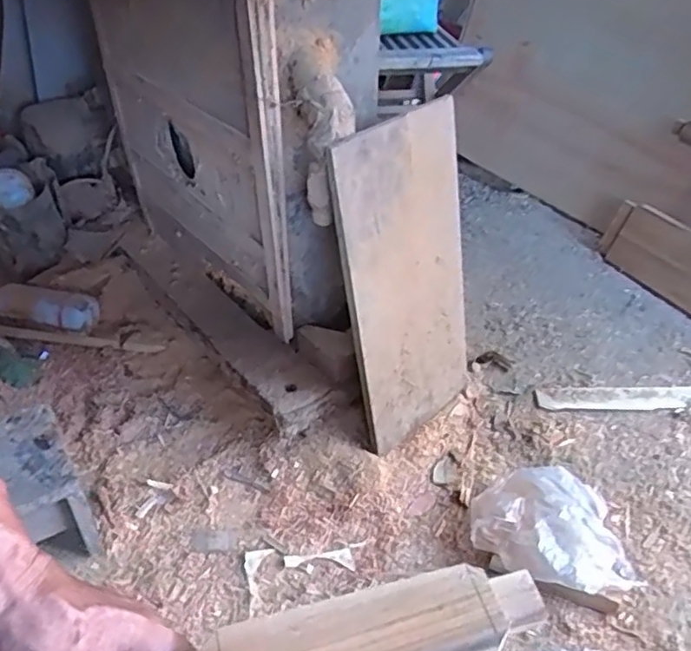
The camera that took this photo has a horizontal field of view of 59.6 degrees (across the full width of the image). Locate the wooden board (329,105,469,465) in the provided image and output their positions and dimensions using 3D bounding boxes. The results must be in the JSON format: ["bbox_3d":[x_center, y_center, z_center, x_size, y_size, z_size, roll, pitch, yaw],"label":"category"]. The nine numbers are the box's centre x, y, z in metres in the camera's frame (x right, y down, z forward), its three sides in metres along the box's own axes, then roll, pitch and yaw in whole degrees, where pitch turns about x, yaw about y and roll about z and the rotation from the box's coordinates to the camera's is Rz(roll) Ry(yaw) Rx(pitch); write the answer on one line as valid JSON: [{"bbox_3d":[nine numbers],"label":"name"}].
[{"bbox_3d":[0.109,-0.065,0.978,0.269,0.522,0.023,-32,37,-33],"label":"wooden board"}]

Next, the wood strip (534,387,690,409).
[{"bbox_3d":[0.628,0.139,1.173,0.503,0.008,0.061,-1,42,-1],"label":"wood strip"}]

